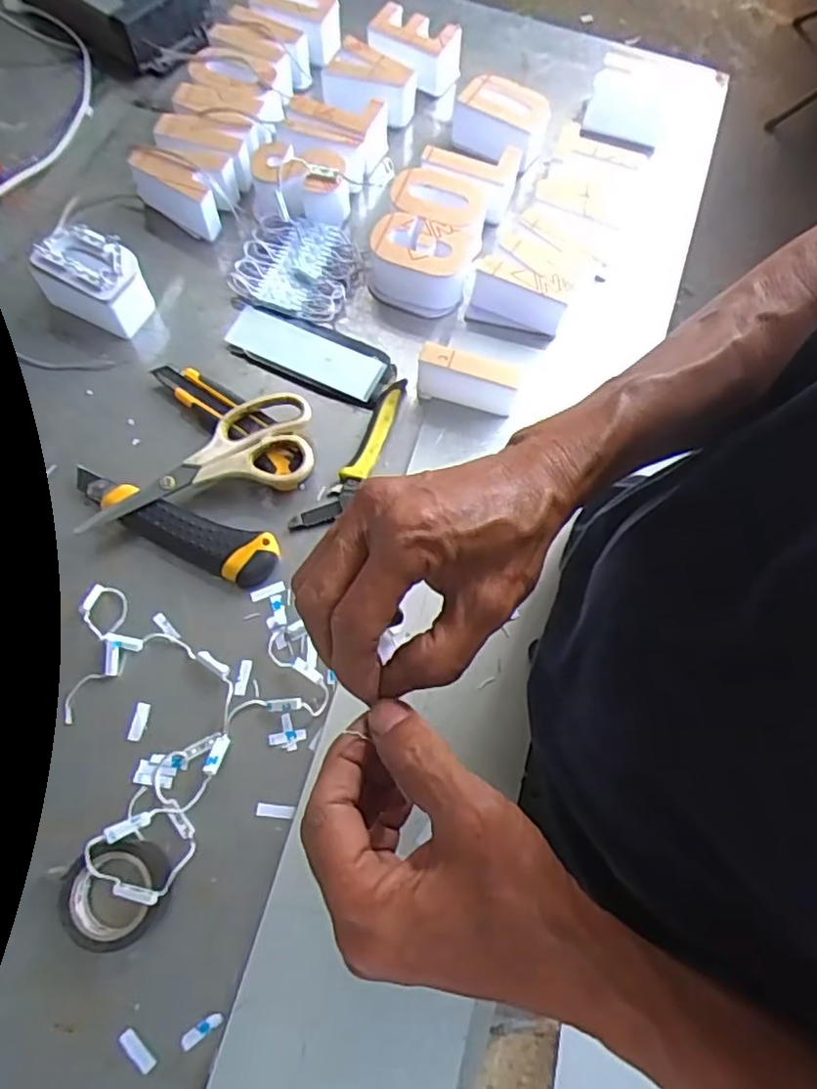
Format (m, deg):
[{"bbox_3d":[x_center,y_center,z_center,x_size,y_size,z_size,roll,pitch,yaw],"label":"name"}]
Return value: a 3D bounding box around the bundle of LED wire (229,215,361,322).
[{"bbox_3d":[-0.099,-0.246,0.591,0.099,0.023,0.097,18,69,4],"label":"bundle of LED wire"}]

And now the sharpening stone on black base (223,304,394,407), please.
[{"bbox_3d":[-0.085,-0.161,0.564,0.140,0.013,0.055,23,69,6],"label":"sharpening stone on black base"}]

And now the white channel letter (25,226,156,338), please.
[{"bbox_3d":[-0.263,-0.222,0.561,0.095,0.051,0.056,22,69,6],"label":"white channel letter"}]

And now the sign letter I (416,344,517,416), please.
[{"bbox_3d":[0.048,-0.132,0.541,0.078,0.046,0.026,16,69,4],"label":"sign letter I"}]

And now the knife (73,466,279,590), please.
[{"bbox_3d":[-0.178,-0.013,0.499,0.168,0.020,0.037,21,69,6],"label":"knife"}]

